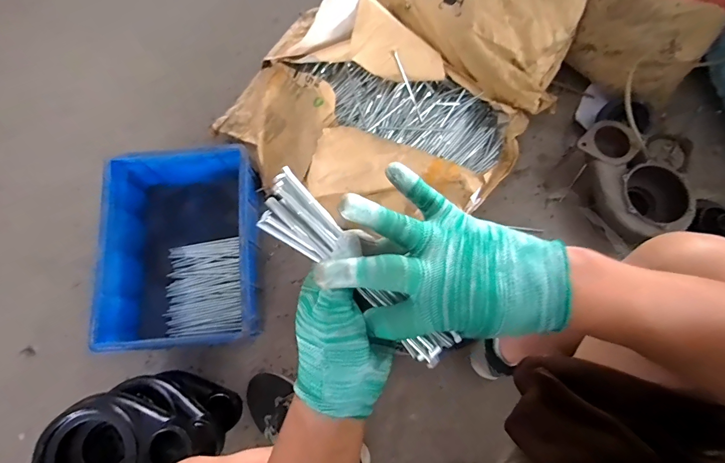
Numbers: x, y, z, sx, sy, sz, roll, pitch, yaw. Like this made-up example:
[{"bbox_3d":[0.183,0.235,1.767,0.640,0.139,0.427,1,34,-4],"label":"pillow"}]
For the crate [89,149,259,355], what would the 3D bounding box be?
[{"bbox_3d":[-0.379,0.030,0.795,0.297,0.135,0.394,-5,75,-1],"label":"crate"}]

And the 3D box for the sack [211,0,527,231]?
[{"bbox_3d":[0.009,-0.252,0.841,0.649,0.198,0.447,28,77,7],"label":"sack"}]

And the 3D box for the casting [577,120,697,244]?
[{"bbox_3d":[0.611,-0.113,0.844,0.178,0.104,0.280,-15,76,-4],"label":"casting"}]

